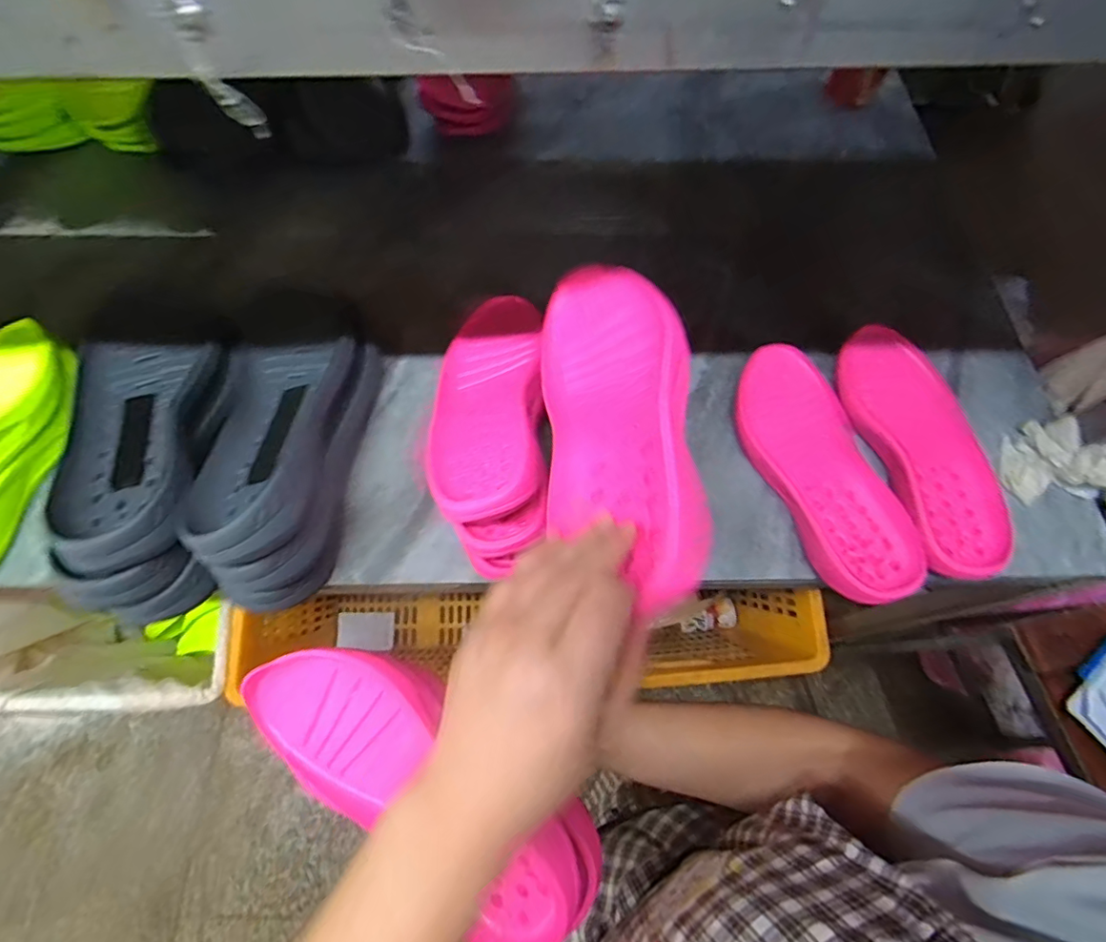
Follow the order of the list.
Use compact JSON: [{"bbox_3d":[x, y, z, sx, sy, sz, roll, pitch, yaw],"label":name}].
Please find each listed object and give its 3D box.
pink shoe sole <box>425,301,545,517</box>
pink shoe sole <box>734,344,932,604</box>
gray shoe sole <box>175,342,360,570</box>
[{"bbox_3d":[-0.053,-0.063,0.436,0.086,0.032,0.237,-1,49,-2],"label":"pink shoe sole"},{"bbox_3d":[0.236,-0.005,0.475,0.089,0.030,0.240,-13,67,-7],"label":"pink shoe sole"},{"bbox_3d":[-0.229,-0.037,0.444,0.116,0.040,0.239,-5,52,-4],"label":"gray shoe sole"}]

